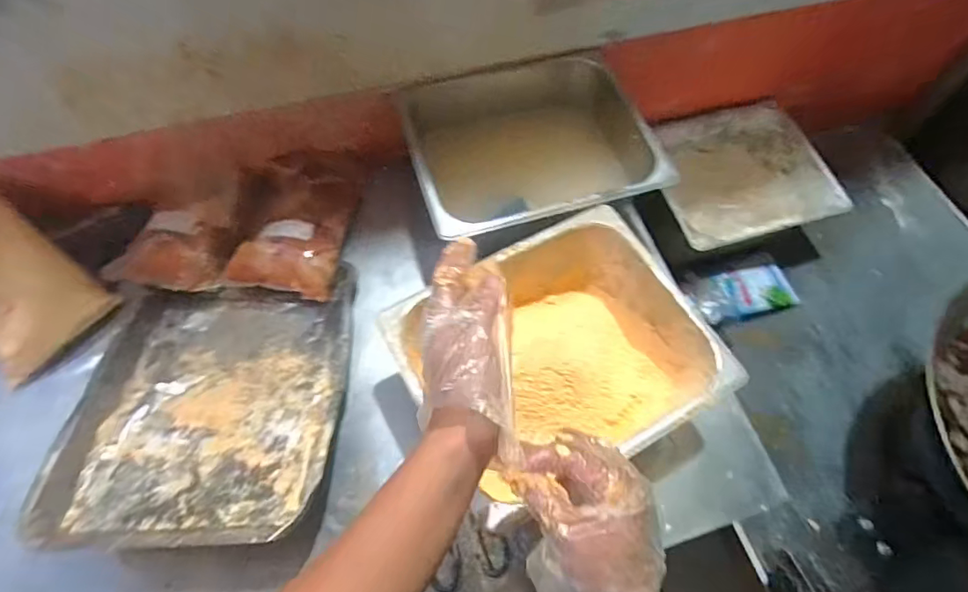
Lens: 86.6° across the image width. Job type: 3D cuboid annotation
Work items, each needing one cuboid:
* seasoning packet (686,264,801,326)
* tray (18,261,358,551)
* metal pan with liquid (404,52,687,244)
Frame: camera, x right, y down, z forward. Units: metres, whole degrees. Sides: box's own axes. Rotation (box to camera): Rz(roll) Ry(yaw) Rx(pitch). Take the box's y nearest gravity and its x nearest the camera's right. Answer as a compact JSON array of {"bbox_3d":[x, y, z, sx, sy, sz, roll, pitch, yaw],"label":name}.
[{"bbox_3d":[0.479,-0.006,0.946,0.209,0.027,0.092,-14,65,-10],"label":"seasoning packet"},{"bbox_3d":[-0.316,0.119,0.615,0.285,0.054,0.342,1,50,-7],"label":"tray"},{"bbox_3d":[0.067,-0.191,0.752,0.331,0.152,0.249,-14,65,-10],"label":"metal pan with liquid"}]

